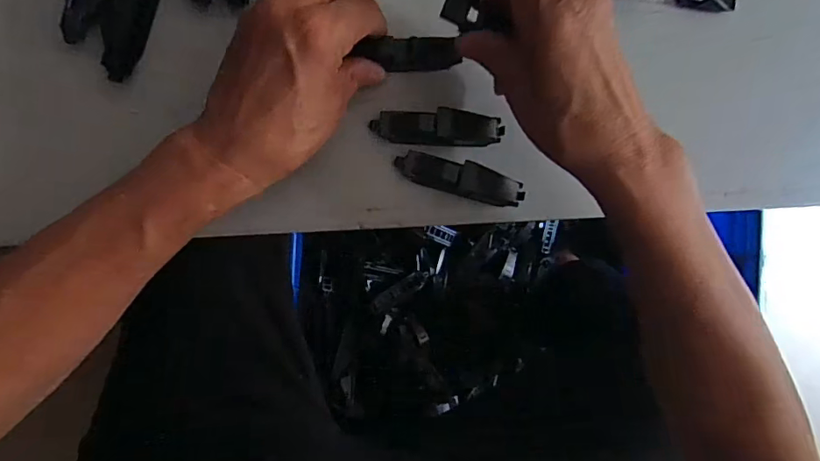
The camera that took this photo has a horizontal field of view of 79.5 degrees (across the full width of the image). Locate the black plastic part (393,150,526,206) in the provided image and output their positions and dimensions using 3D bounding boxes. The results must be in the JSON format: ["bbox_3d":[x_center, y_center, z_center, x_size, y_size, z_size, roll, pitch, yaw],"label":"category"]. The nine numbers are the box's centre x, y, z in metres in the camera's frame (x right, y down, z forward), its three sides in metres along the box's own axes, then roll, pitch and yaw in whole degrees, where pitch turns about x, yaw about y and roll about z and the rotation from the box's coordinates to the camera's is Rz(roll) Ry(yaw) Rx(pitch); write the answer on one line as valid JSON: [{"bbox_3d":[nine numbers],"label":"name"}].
[{"bbox_3d":[0.031,-0.033,0.308,0.080,0.009,0.020,14,87,-9],"label":"black plastic part"}]

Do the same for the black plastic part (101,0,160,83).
[{"bbox_3d":[-0.157,-0.126,0.277,0.020,0.015,0.080,15,87,-9],"label":"black plastic part"}]

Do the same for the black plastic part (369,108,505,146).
[{"bbox_3d":[0.018,-0.064,0.304,0.080,0.009,0.021,1,89,-10],"label":"black plastic part"}]

